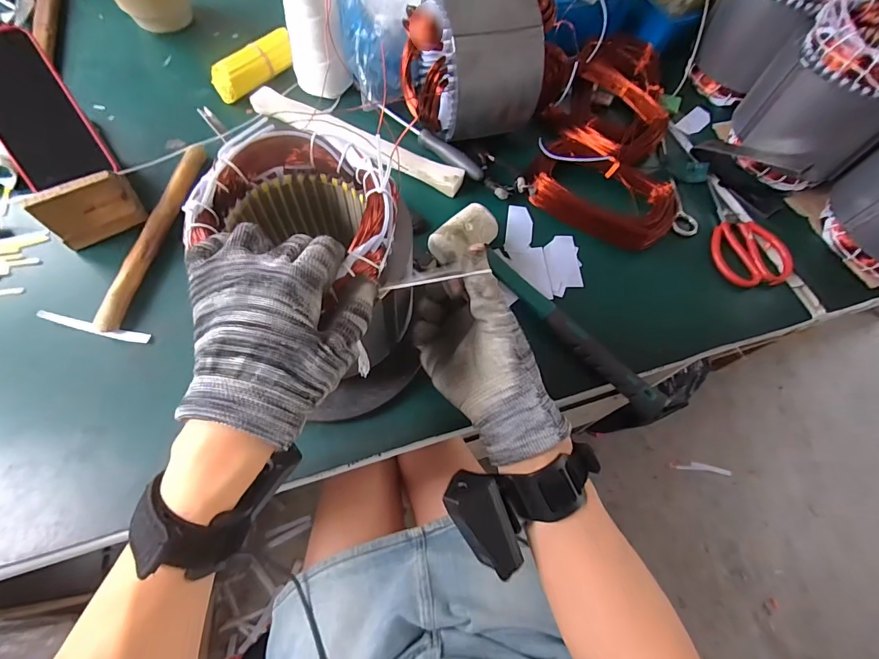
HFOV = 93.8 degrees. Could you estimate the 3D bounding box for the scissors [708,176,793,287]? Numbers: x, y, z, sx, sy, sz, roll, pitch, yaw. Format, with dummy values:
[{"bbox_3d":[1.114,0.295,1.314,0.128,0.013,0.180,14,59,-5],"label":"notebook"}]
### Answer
[{"bbox_3d":[0.364,-0.127,0.502,0.079,0.014,0.163,-2,64,-5],"label":"scissors"}]

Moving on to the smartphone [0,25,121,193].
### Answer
[{"bbox_3d":[-0.427,-0.228,0.429,0.083,0.014,0.152,-30,111,-15],"label":"smartphone"}]

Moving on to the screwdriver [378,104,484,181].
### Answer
[{"bbox_3d":[-0.012,-0.241,0.530,0.170,0.016,0.021,37,67,13],"label":"screwdriver"}]

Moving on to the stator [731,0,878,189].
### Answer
[{"bbox_3d":[0.447,-0.264,0.484,0.145,0.162,0.137,-38,72,-20],"label":"stator"}]

